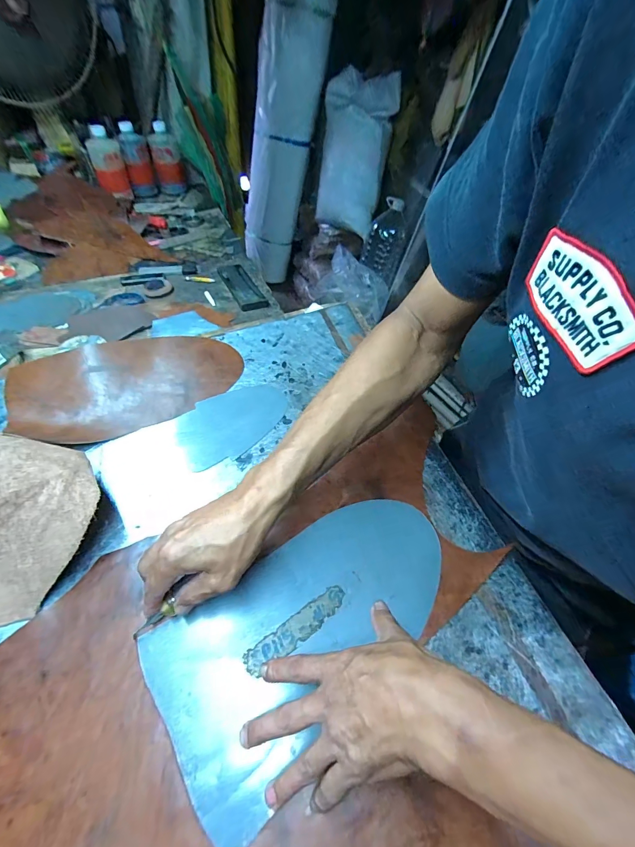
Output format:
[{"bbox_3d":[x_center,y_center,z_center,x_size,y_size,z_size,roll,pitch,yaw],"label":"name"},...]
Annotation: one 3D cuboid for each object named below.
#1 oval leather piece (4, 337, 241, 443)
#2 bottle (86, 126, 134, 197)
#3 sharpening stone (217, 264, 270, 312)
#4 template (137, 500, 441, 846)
[{"bbox_3d":[-0.262,-0.061,0.497,0.296,0.035,0.154,-19,56,-18],"label":"oval leather piece"},{"bbox_3d":[-0.519,-0.645,0.878,0.072,0.150,0.077,-18,57,-22],"label":"bottle"},{"bbox_3d":[-0.151,-0.276,0.700,0.053,0.015,0.157,-21,57,-19],"label":"sharpening stone"},{"bbox_3d":[0.002,0.188,0.345,0.298,0.006,0.158,-29,60,-22],"label":"template"}]

